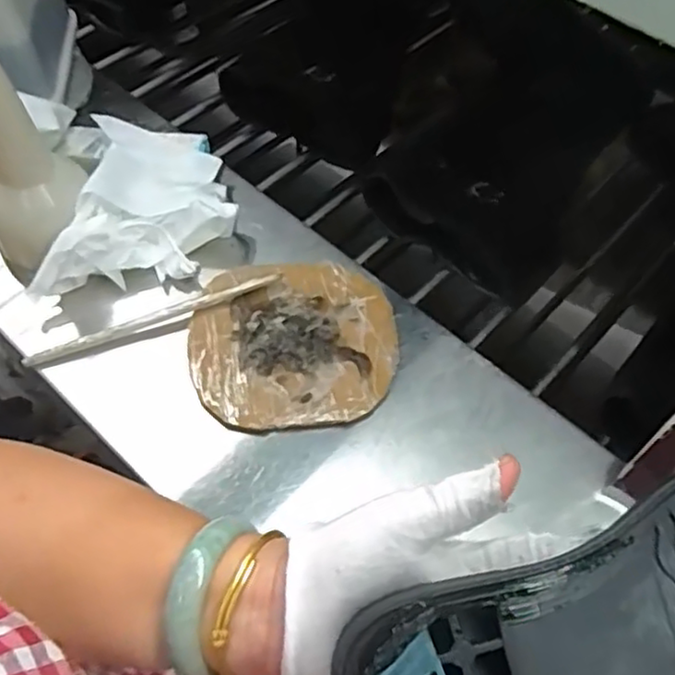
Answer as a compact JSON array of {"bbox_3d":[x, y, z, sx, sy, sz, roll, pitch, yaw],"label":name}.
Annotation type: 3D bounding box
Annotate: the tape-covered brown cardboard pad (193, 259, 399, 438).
[{"bbox_3d":[-0.033,-0.001,0.507,0.149,0.009,0.143,-8,58,-7],"label":"tape-covered brown cardboard pad"}]

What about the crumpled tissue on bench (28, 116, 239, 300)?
[{"bbox_3d":[-0.161,-0.115,0.552,0.149,0.038,0.162,-4,58,-5],"label":"crumpled tissue on bench"}]

